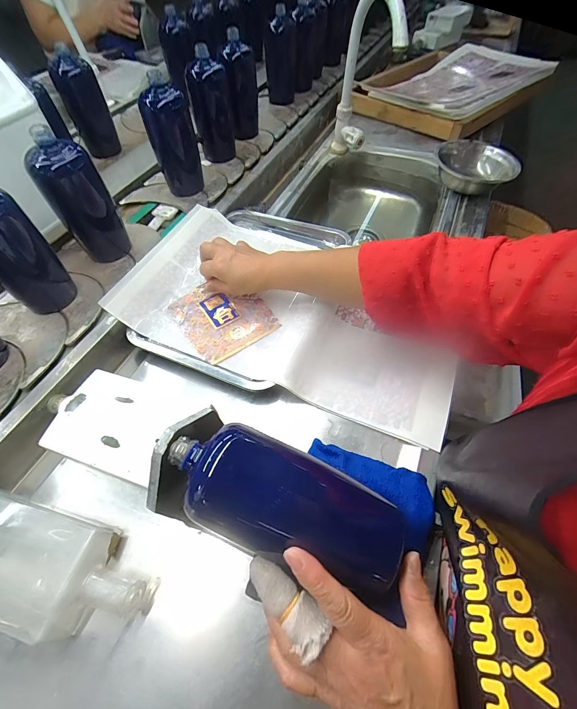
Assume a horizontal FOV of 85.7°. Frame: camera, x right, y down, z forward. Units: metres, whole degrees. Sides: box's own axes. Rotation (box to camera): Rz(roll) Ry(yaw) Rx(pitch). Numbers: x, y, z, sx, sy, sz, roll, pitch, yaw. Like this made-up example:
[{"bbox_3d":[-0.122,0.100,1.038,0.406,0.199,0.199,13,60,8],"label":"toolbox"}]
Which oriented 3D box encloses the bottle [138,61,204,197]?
[{"bbox_3d":[-0.217,-0.413,0.604,0.058,0.174,0.078,31,62,19],"label":"bottle"}]

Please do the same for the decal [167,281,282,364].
[{"bbox_3d":[-0.100,-0.060,0.478,0.124,0.006,0.139,-32,62,-19],"label":"decal"}]

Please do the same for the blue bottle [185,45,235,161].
[{"bbox_3d":[-0.169,-0.541,0.684,0.083,0.174,0.070,-8,57,-5],"label":"blue bottle"}]

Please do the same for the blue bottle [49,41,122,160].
[{"bbox_3d":[-0.452,-0.549,0.701,0.064,0.166,0.071,36,63,21],"label":"blue bottle"}]

